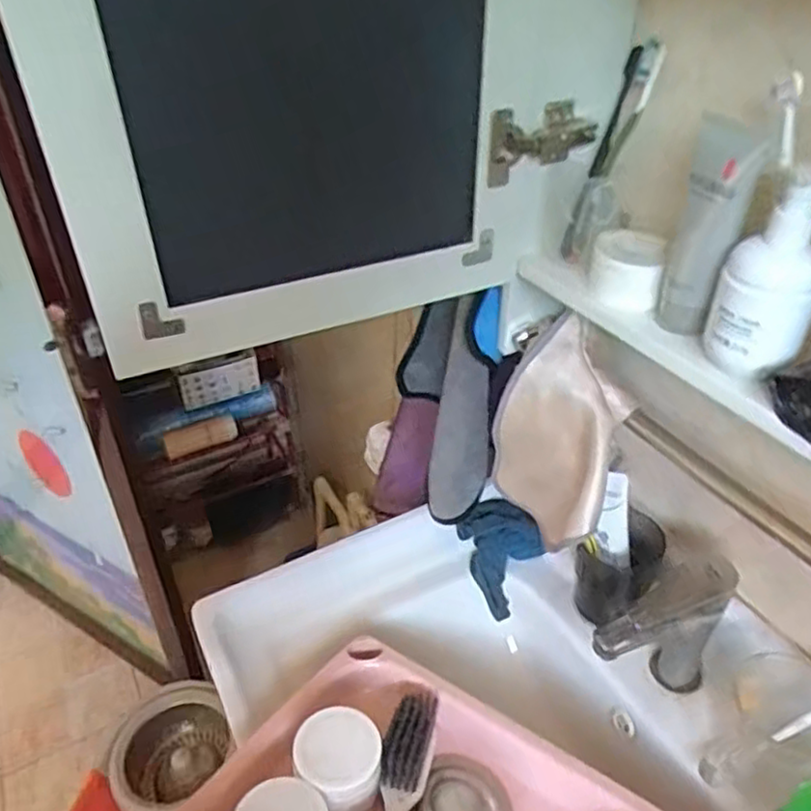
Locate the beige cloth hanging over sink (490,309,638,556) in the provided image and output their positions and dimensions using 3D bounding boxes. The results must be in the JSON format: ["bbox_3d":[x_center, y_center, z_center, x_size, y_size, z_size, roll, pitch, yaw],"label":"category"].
[{"bbox_3d":[0.148,0.035,0.634,0.069,0.175,0.139,-14,38,-18],"label":"beige cloth hanging over sink"}]

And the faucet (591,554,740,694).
[{"bbox_3d":[0.230,0.216,0.624,0.132,0.157,0.047,-18,39,-23],"label":"faucet"}]

